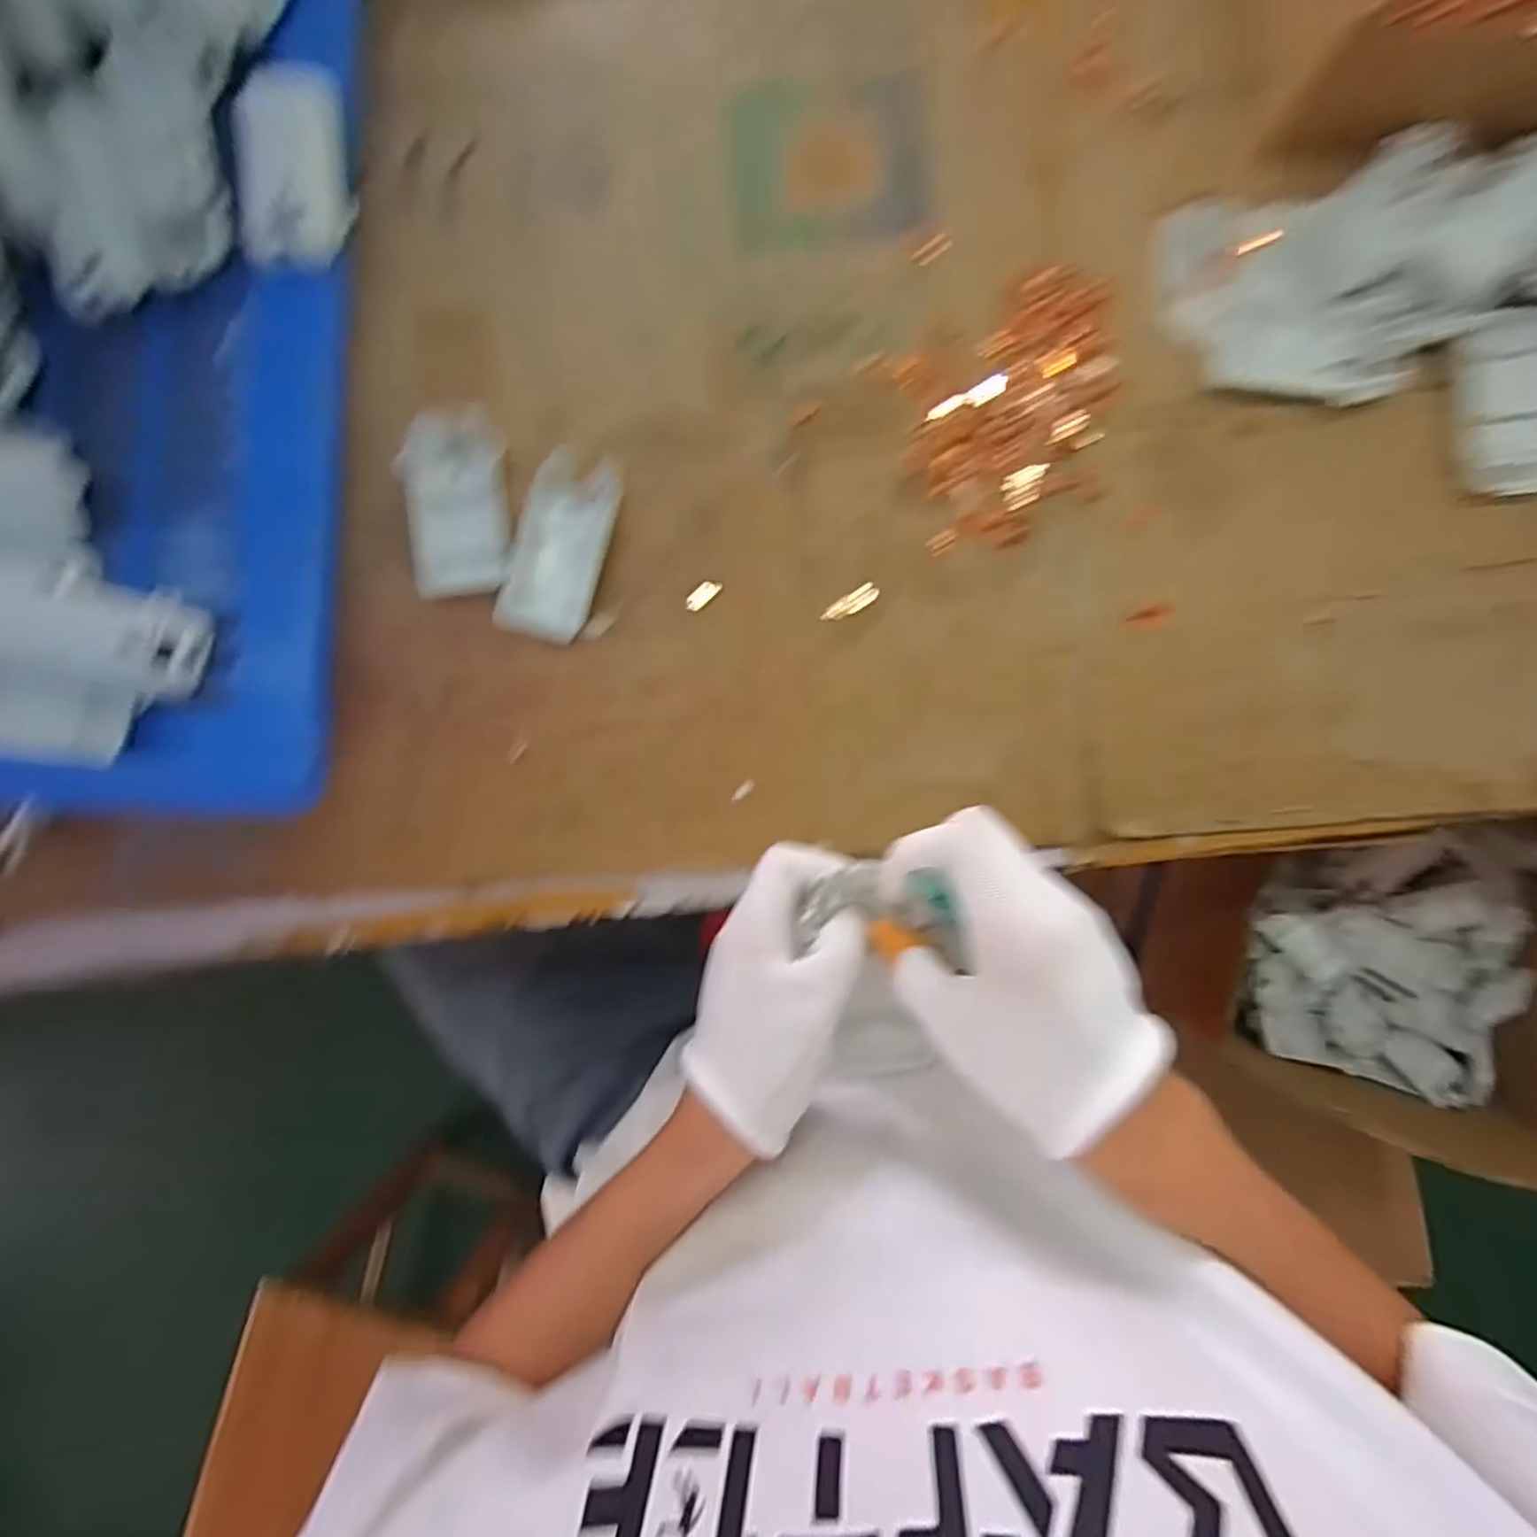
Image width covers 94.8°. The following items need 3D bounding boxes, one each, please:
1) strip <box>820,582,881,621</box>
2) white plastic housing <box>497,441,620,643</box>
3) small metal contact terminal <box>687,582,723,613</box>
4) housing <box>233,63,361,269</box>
[{"bbox_3d":[0.046,-0.092,0.395,0.034,0.007,0.012,-33,88,1],"label":"strip"},{"bbox_3d":[-0.116,-0.123,0.395,0.047,0.010,0.101,17,89,2],"label":"white plastic housing"},{"bbox_3d":[-0.037,-0.098,0.398,0.023,0.004,0.009,-42,88,1],"label":"small metal contact terminal"},{"bbox_3d":[-0.247,-0.315,0.369,0.051,0.018,0.102,1,86,1],"label":"housing"}]

